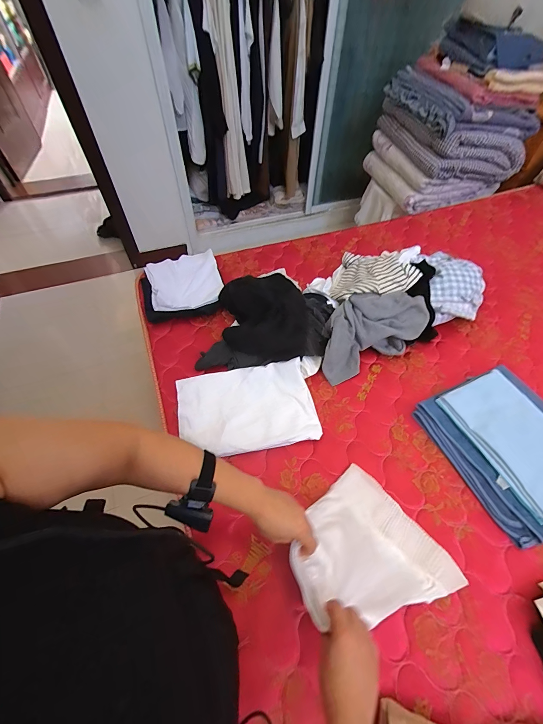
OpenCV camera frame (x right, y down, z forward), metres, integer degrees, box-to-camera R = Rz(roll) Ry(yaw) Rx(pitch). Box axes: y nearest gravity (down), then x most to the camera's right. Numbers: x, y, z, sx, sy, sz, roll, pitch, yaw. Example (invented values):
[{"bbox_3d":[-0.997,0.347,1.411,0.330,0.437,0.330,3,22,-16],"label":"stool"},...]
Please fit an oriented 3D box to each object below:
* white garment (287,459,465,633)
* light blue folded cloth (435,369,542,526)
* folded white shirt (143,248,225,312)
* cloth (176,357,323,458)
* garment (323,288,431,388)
[{"bbox_3d":[0.186,0.358,0.534,0.273,0.134,0.268,-35,64,-23],"label":"white garment"},{"bbox_3d":[0.580,0.178,0.702,0.197,0.038,0.314,-17,58,-14],"label":"light blue folded cloth"},{"bbox_3d":[-0.289,-0.283,0.996,0.232,0.042,0.251,-16,58,-13],"label":"folded white shirt"},{"bbox_3d":[-0.063,0.114,0.765,0.329,0.040,0.231,-9,56,-8],"label":"cloth"},{"bbox_3d":[0.291,-0.094,0.887,0.357,0.112,0.186,-21,59,-16],"label":"garment"}]

